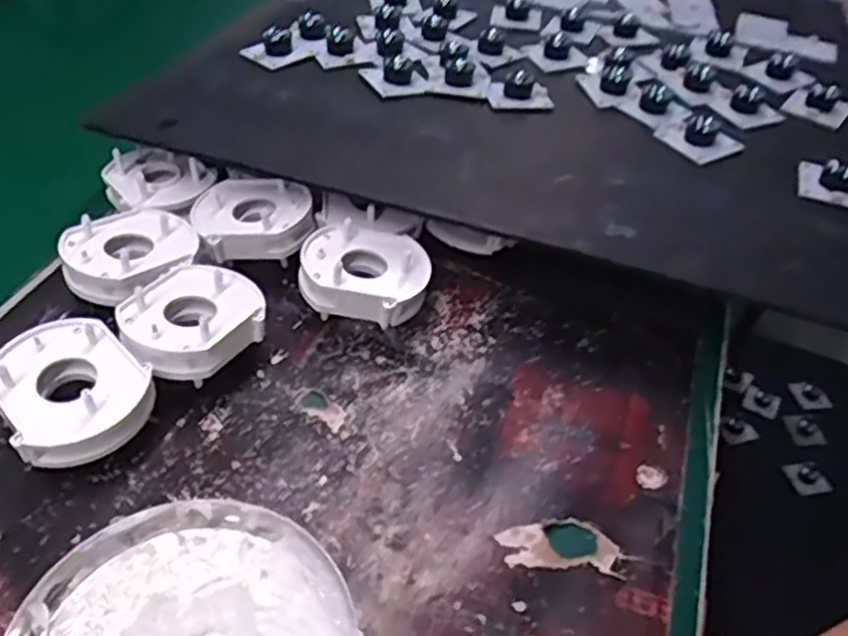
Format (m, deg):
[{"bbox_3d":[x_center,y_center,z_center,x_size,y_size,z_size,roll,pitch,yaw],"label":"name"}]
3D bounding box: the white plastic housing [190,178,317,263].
[{"bbox_3d":[-0.102,-0.060,0.448,0.069,0.023,0.051,-7,44,-12],"label":"white plastic housing"}]

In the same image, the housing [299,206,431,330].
[{"bbox_3d":[-0.033,-0.023,0.426,0.072,0.037,0.070,11,44,7],"label":"housing"}]

